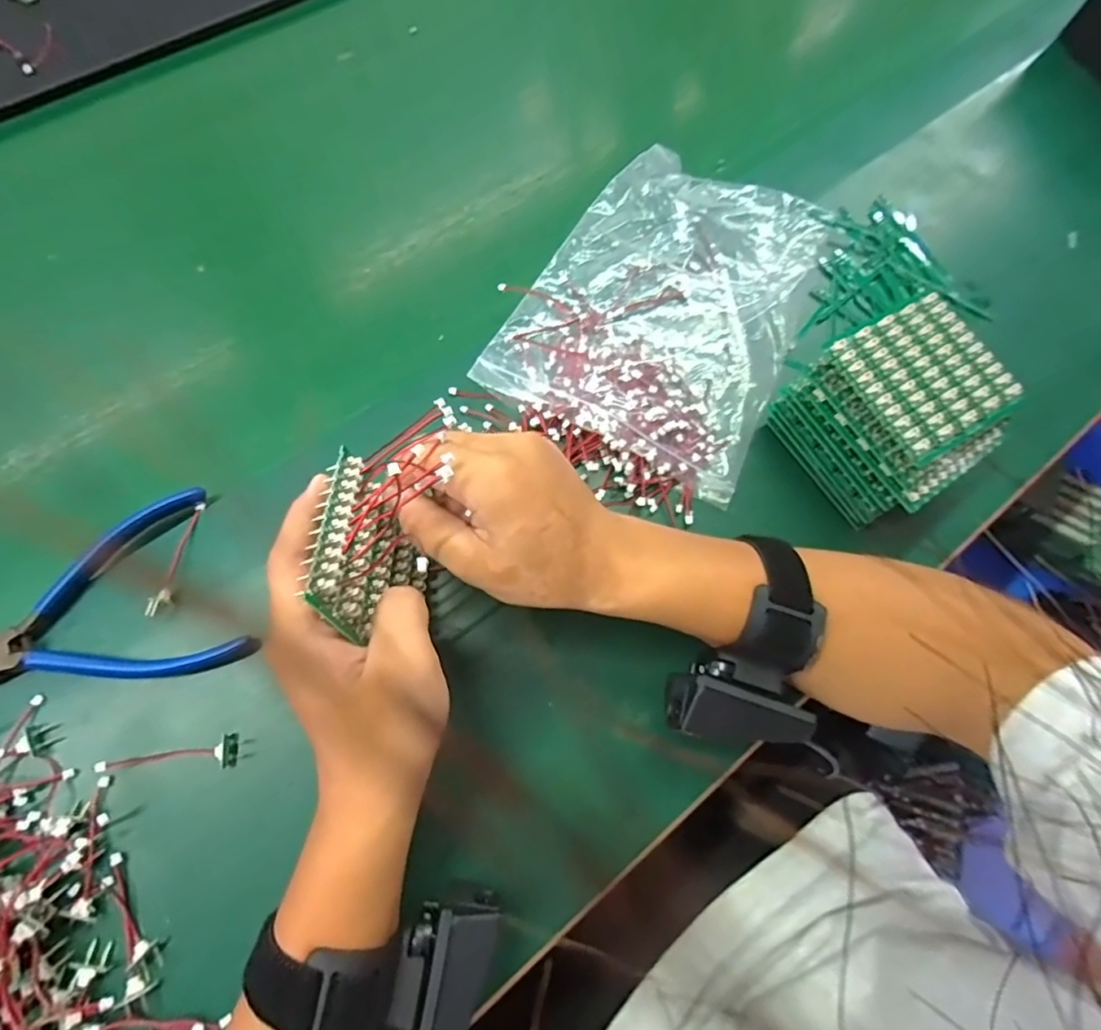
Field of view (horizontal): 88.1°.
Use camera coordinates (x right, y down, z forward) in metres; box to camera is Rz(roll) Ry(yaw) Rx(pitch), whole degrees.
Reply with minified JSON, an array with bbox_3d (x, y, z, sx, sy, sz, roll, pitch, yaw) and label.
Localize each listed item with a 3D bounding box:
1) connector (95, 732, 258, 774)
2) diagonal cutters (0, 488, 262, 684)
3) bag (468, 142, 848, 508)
[{"bbox_3d":[-0.187,0.123,0.284,0.068,0.012,0.015,-11,70,-5],"label":"connector"},{"bbox_3d":[-0.235,0.056,0.302,0.131,0.014,0.104,-30,73,-12],"label":"diagonal cutters"},{"bbox_3d":[0.081,-0.148,0.384,0.165,0.024,0.237,24,71,8],"label":"bag"}]

